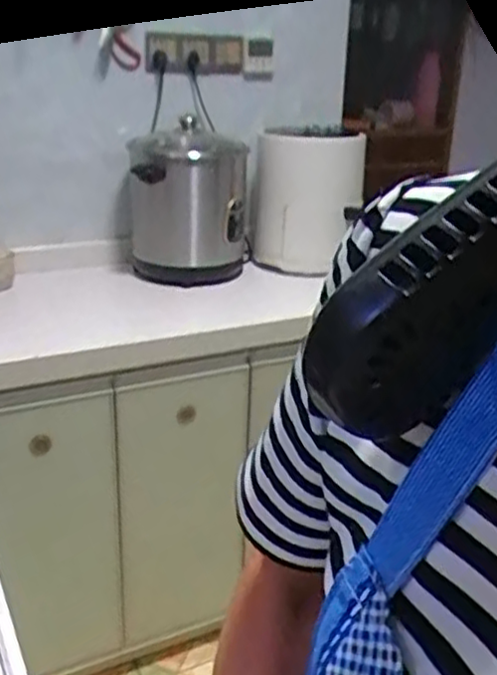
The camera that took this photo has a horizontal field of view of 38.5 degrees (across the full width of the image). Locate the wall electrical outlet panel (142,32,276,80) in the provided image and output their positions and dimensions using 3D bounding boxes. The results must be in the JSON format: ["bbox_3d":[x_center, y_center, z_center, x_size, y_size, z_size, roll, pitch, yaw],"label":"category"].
[{"bbox_3d":[-0.091,-0.675,1.700,0.326,0.090,0.041,-9,22,-27],"label":"wall electrical outlet panel"}]

